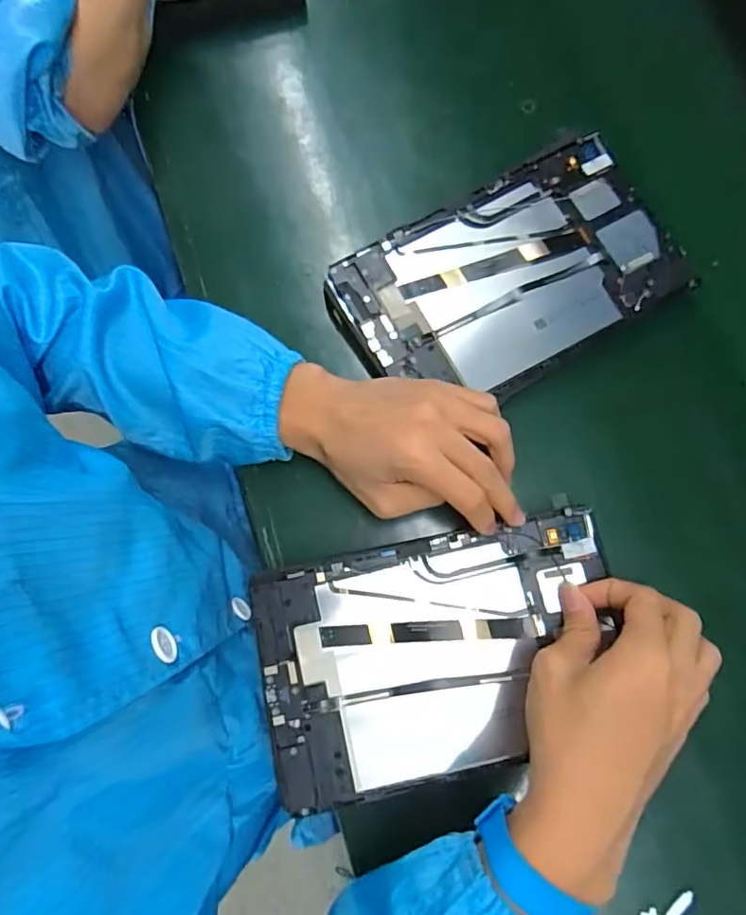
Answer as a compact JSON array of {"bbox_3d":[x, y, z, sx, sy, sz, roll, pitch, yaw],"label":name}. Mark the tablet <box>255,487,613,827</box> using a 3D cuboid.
[{"bbox_3d":[0.045,0.130,0.372,0.237,0.015,0.149,-14,78,-2],"label":"tablet"}]

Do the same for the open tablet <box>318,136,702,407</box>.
[{"bbox_3d":[0.101,-0.136,0.420,0.243,0.009,0.147,-29,79,-3],"label":"open tablet"}]

